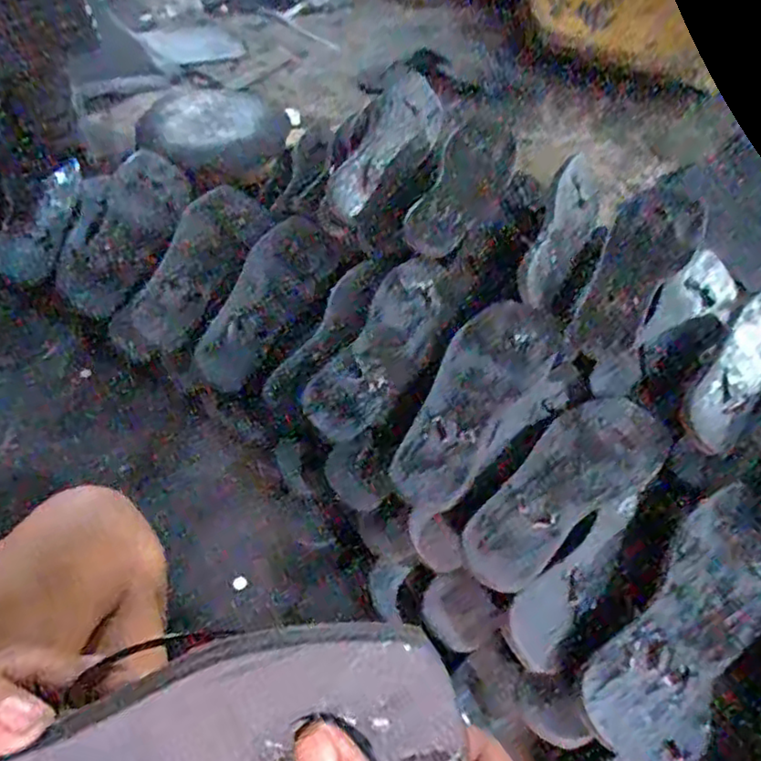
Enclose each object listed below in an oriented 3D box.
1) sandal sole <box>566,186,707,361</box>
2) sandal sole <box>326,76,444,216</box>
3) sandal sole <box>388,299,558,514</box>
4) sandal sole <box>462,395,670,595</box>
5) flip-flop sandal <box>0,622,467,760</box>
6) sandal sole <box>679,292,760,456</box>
[{"bbox_3d":[0.271,-0.116,0.700,0.081,0.013,0.247,29,68,18],"label":"sandal sole"},{"bbox_3d":[0.012,-0.295,0.824,0.086,0.025,0.225,27,70,17],"label":"sandal sole"},{"bbox_3d":[0.085,0.014,0.615,0.086,0.028,0.230,34,61,13],"label":"sandal sole"},{"bbox_3d":[0.159,0.086,0.557,0.226,0.021,0.085,-34,60,-29],"label":"sandal sole"},{"bbox_3d":[-0.083,0.132,0.259,0.216,0.087,0.051,-9,18,-6],"label":"flip-flop sandal"},{"bbox_3d":[0.357,-0.017,0.640,0.062,0.034,0.235,37,56,24],"label":"sandal sole"}]

